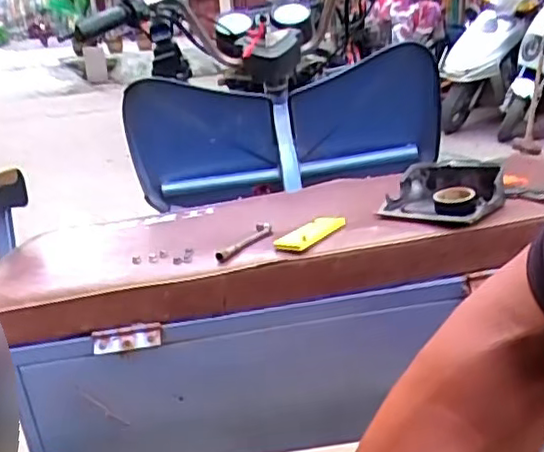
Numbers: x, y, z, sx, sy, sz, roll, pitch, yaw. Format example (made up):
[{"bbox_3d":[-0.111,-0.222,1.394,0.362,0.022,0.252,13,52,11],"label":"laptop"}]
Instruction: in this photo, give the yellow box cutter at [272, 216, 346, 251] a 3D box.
[{"bbox_3d":[0.043,0.007,0.705,0.033,0.016,0.086,13,24,43],"label":"yellow box cutter"}]

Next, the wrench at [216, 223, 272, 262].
[{"bbox_3d":[-0.030,0.017,0.724,0.021,0.013,0.098,6,20,29],"label":"wrench"}]

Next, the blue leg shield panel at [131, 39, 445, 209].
[{"bbox_3d":[0.026,-0.183,1.308,0.624,0.268,0.163,-3,17,3],"label":"blue leg shield panel"}]

